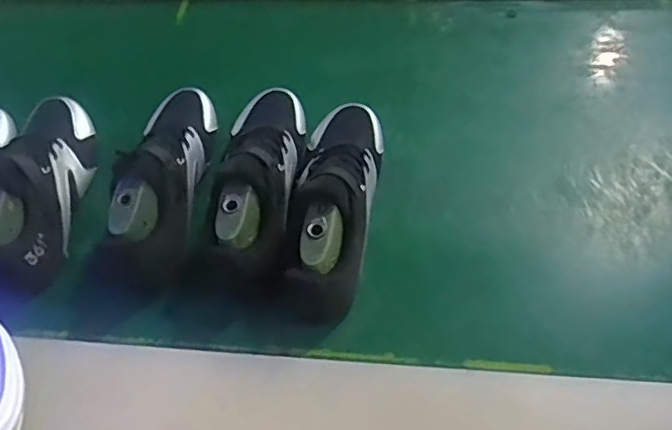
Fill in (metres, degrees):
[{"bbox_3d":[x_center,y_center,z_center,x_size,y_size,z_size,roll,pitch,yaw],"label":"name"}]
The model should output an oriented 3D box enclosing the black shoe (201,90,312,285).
[{"bbox_3d":[-0.079,-0.050,0.603,0.086,0.089,0.249,-1,58,3],"label":"black shoe"}]

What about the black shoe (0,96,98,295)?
[{"bbox_3d":[-0.330,-0.045,0.629,0.087,0.095,0.255,-11,58,-3],"label":"black shoe"}]

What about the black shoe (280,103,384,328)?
[{"bbox_3d":[0.000,-0.021,0.580,0.082,0.105,0.260,2,59,7],"label":"black shoe"}]

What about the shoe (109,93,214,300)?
[{"bbox_3d":[-0.182,-0.053,0.608,0.081,0.082,0.253,-4,58,3],"label":"shoe"}]

